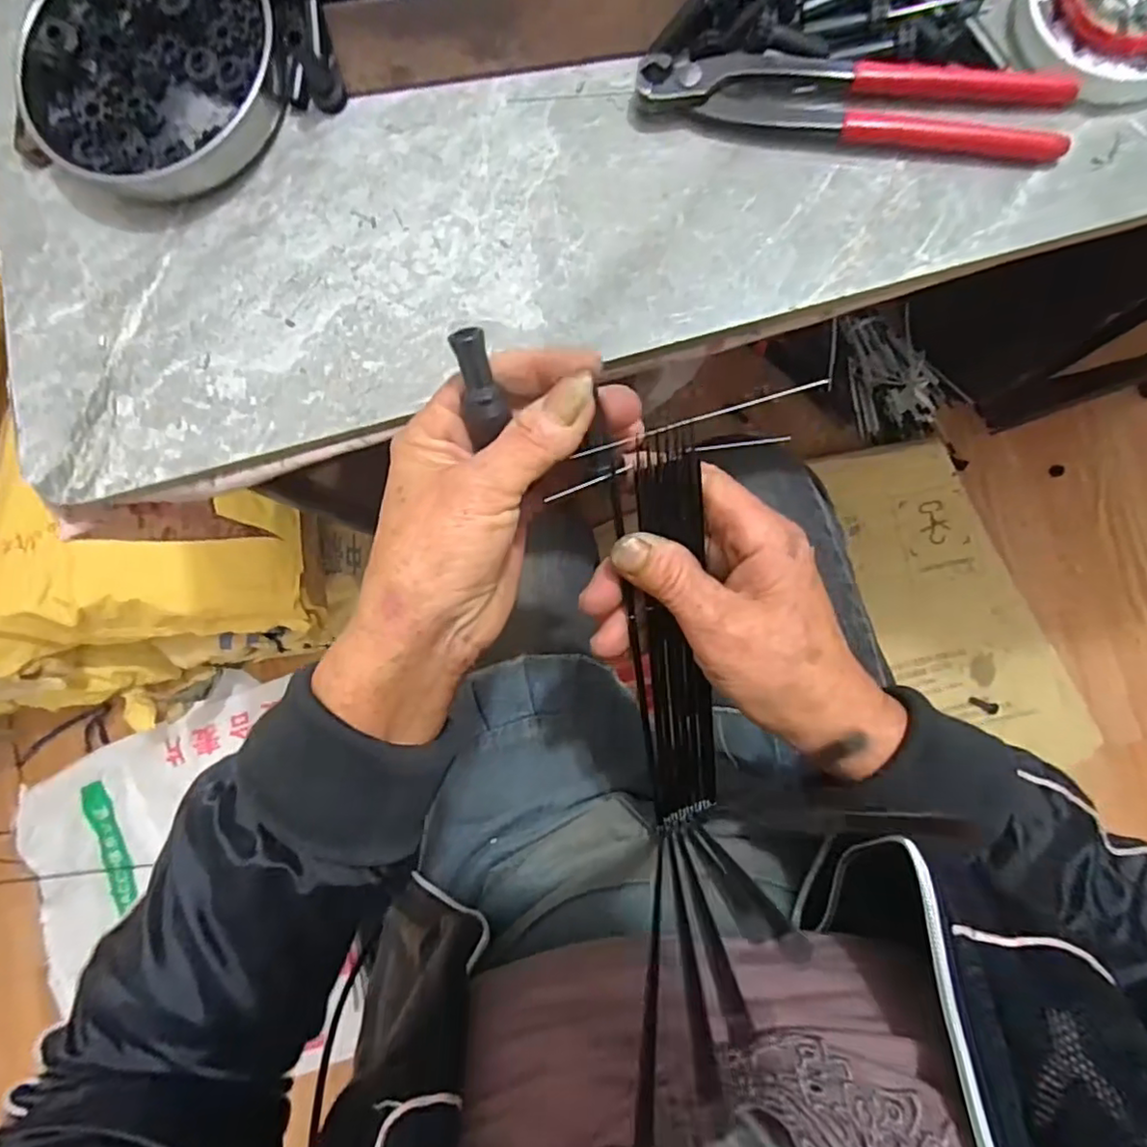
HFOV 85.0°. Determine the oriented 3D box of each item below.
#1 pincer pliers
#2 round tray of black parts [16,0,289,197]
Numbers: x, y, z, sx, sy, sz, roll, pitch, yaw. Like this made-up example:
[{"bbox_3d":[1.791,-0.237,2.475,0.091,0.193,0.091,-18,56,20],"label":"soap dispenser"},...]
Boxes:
[{"bbox_3d":[0.130,-0.225,0.294,0.192,0.011,0.037,10,86,7],"label":"pincer pliers"},{"bbox_3d":[-0.221,-0.271,0.328,0.132,0.021,0.141,0,88,6],"label":"round tray of black parts"}]

